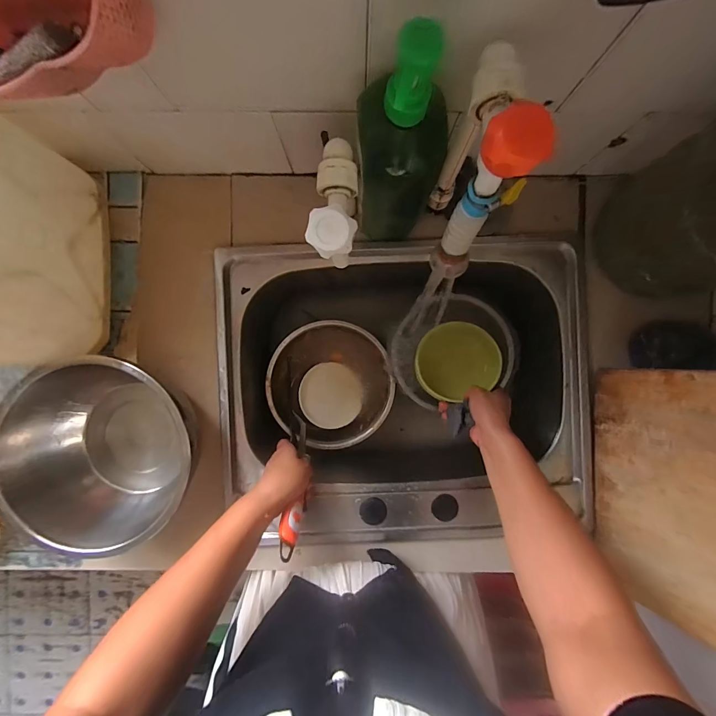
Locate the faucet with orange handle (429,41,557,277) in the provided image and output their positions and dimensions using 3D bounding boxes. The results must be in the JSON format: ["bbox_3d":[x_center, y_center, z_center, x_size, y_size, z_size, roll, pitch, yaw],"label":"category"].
[{"bbox_3d":[0.110,-0.160,0.305,0.049,0.166,0.135,3,92,0],"label":"faucet with orange handle"}]

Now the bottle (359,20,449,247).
[{"bbox_3d":[0.044,-0.199,0.356,0.076,0.272,0.086,23,92,0],"label":"bottle"}]

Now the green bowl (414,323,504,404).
[{"bbox_3d":[0.158,0.005,0.558,0.115,0.049,0.120,0,92,0],"label":"green bowl"}]

